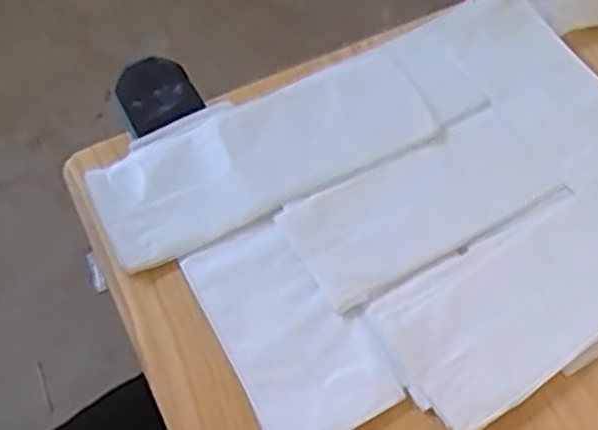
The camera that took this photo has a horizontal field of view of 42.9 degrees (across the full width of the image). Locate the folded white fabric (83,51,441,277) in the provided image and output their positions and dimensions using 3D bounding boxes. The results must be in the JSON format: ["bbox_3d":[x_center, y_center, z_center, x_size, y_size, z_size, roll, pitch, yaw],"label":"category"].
[{"bbox_3d":[-0.027,-0.049,0.548,0.244,0.007,0.097,-25,65,-13],"label":"folded white fabric"}]

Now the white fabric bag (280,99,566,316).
[{"bbox_3d":[0.086,-0.009,0.534,0.186,0.004,0.082,-28,65,-14],"label":"white fabric bag"}]

